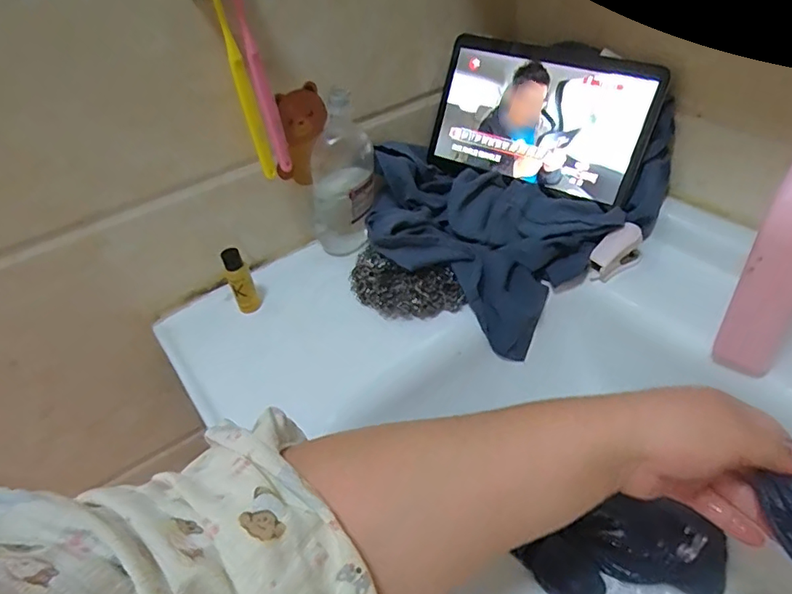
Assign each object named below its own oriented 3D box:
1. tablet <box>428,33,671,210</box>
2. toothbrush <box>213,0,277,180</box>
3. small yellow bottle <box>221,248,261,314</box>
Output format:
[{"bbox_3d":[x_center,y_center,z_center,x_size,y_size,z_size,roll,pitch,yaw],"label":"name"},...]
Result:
[{"bbox_3d":[0.144,-0.182,0.553,0.217,0.136,0.016,24,22,25],"label":"tablet"},{"bbox_3d":[-0.128,-0.180,0.443,0.015,0.180,0.020,-13,42,-6],"label":"toothbrush"},{"bbox_3d":[-0.151,-0.018,0.512,0.021,0.068,0.016,-16,42,-10],"label":"small yellow bottle"}]

